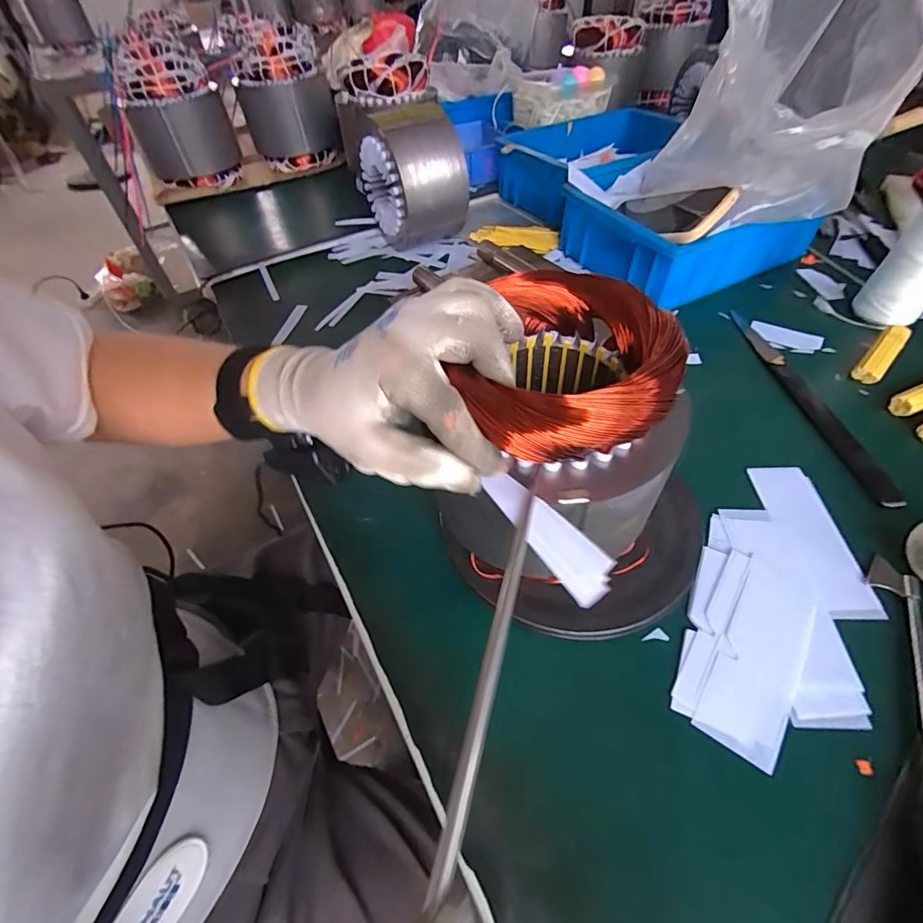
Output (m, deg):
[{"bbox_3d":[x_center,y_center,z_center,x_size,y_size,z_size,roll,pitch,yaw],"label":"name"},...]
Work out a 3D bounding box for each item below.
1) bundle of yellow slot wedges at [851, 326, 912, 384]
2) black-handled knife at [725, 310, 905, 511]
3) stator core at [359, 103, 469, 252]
[{"bbox_3d":[0.425,-0.109,0.467,0.100,0.015,0.024,-37,58,-24],"label":"bundle of yellow slot wedges"},{"bbox_3d":[0.330,-0.068,0.446,0.024,0.005,0.266,-6,50,-2],"label":"black-handled knife"},{"bbox_3d":[-0.064,-0.367,0.611,0.096,0.149,0.127,-30,55,-20],"label":"stator core"}]

